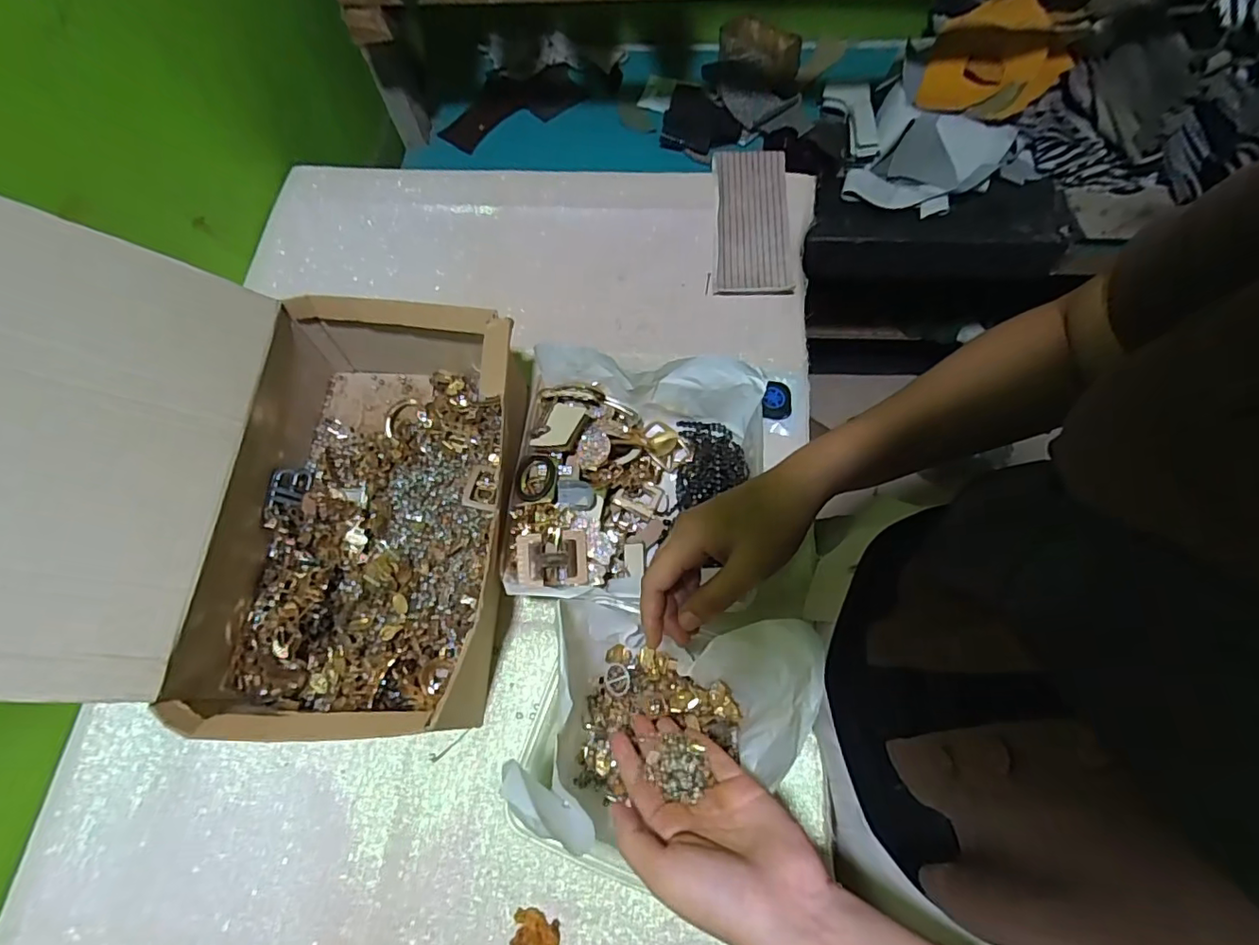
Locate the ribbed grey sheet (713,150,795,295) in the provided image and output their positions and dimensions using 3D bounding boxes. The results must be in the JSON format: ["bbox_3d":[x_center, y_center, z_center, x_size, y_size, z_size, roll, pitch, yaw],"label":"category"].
[{"bbox_3d":[0.134,-0.274,0.620,0.081,0.013,0.178,2,74,0],"label":"ribbed grey sheet"}]

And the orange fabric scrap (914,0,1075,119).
[{"bbox_3d":[0.485,-0.556,0.753,0.173,0.022,0.154,9,88,9],"label":"orange fabric scrap"}]

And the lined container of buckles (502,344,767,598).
[{"bbox_3d":[0.006,0.011,0.484,0.192,0.090,0.201,4,69,3],"label":"lined container of buckles"}]

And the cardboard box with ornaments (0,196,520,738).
[{"bbox_3d":[-0.277,0.005,0.417,0.344,0.222,0.331,2,68,2],"label":"cardboard box with ornaments"}]

